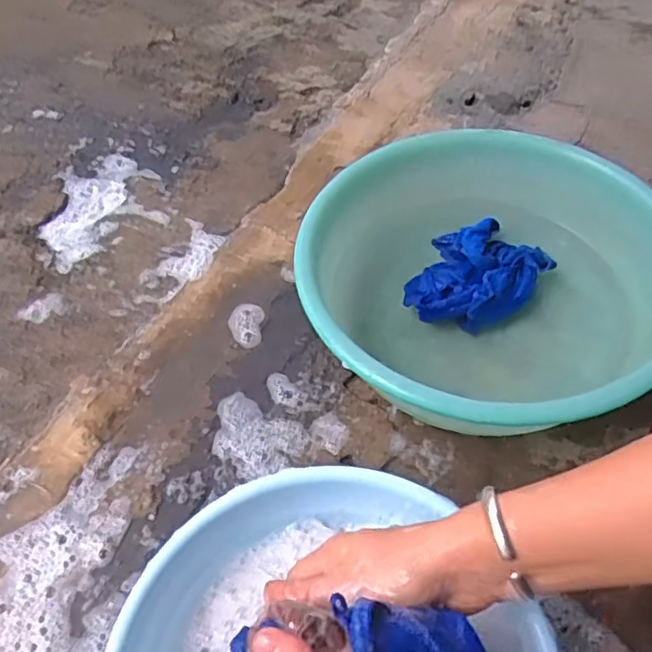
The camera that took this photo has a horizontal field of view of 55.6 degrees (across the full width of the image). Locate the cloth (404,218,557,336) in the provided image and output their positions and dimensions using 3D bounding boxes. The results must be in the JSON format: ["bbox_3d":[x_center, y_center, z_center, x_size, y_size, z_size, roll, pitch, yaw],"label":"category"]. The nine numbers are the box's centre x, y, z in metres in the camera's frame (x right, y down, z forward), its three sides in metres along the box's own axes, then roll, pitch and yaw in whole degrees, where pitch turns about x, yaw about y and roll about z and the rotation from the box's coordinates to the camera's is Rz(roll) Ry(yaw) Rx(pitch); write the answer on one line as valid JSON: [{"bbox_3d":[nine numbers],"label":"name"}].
[{"bbox_3d":[0.157,-0.046,0.654,0.124,0.062,0.131,22,56,22],"label":"cloth"}]

